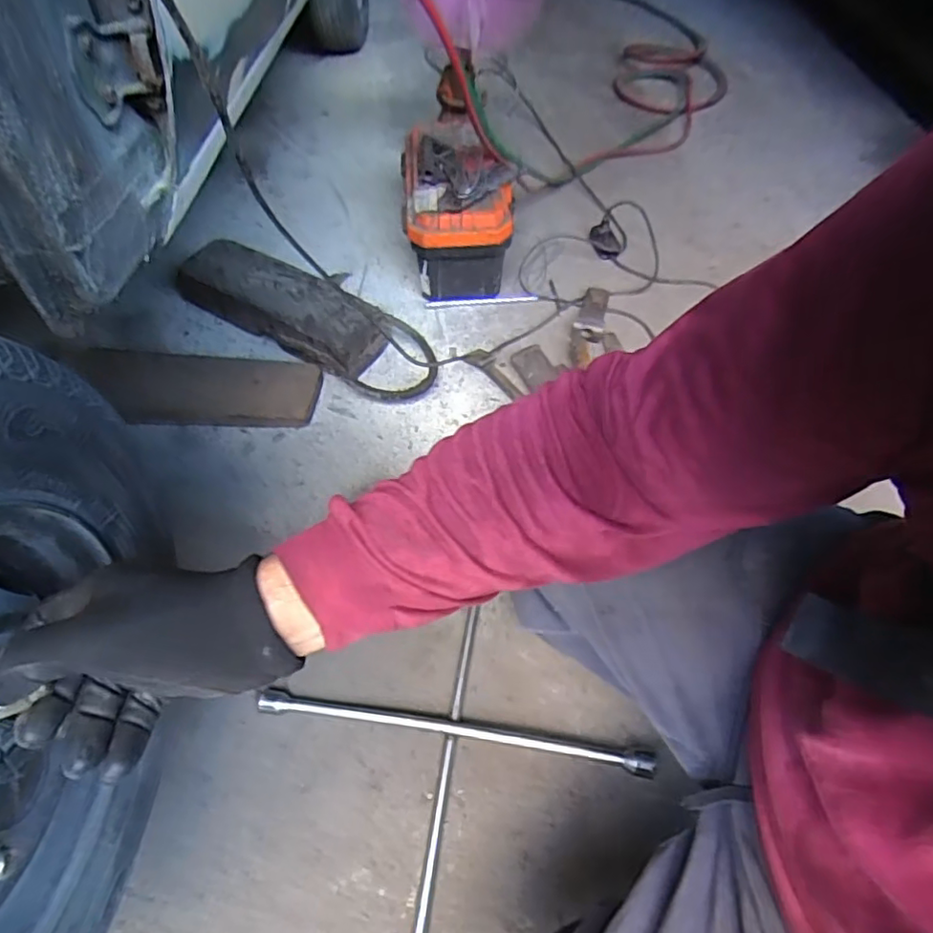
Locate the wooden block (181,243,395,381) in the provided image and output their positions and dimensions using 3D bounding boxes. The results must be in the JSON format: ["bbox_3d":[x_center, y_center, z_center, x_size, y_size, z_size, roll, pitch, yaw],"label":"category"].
[{"bbox_3d":[-0.377,-0.325,1.160,0.447,0.096,0.148,29,60,18],"label":"wooden block"}]

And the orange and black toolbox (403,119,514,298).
[{"bbox_3d":[-0.019,-0.547,1.288,0.226,0.225,0.346,-3,54,-1],"label":"orange and black toolbox"}]

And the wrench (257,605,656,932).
[{"bbox_3d":[-0.023,0.343,0.757,0.350,0.042,0.366,-32,60,-20],"label":"wrench"}]

